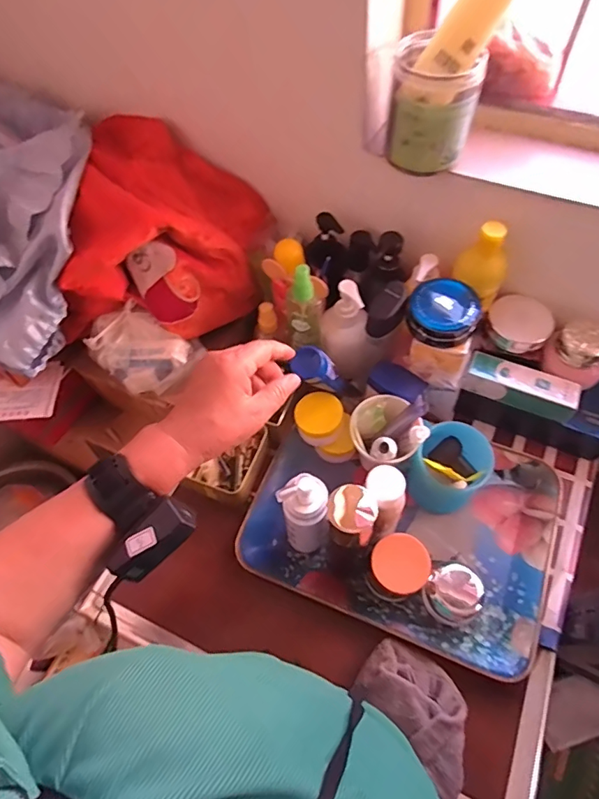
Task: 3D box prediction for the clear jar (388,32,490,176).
[{"bbox_3d":[0.129,-0.282,0.471,0.079,0.092,0.076,-1,61,3],"label":"clear jar"}]

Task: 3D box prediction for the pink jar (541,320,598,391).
[{"bbox_3d":[0.320,-0.049,0.561,0.066,0.064,0.052,35,68,20],"label":"pink jar"}]

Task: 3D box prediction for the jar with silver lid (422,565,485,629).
[{"bbox_3d":[0.161,0.207,0.515,0.056,0.051,0.052,-1,61,3],"label":"jar with silver lid"}]

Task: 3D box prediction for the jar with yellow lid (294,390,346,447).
[{"bbox_3d":[0.025,0.023,0.596,0.056,0.047,0.053,-1,61,3],"label":"jar with yellow lid"}]

